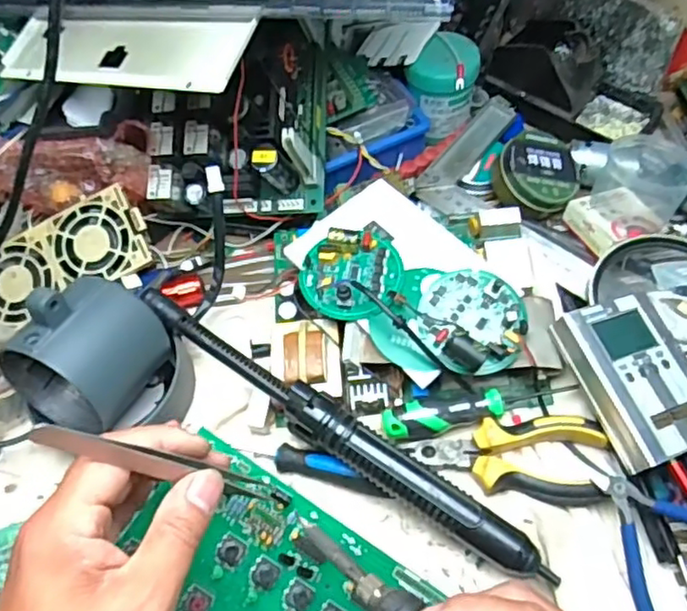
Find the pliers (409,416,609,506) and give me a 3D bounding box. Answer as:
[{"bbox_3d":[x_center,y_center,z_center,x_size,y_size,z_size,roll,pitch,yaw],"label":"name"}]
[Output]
[{"bbox_3d":[0.104,0.094,0.404,0.115,0.014,0.052,3,59,5],"label":"pliers"}]

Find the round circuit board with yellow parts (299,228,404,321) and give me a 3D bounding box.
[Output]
[{"bbox_3d":[0.006,-0.021,0.445,0.069,0.028,0.061,-10,59,-3],"label":"round circuit board with yellow parts"}]

